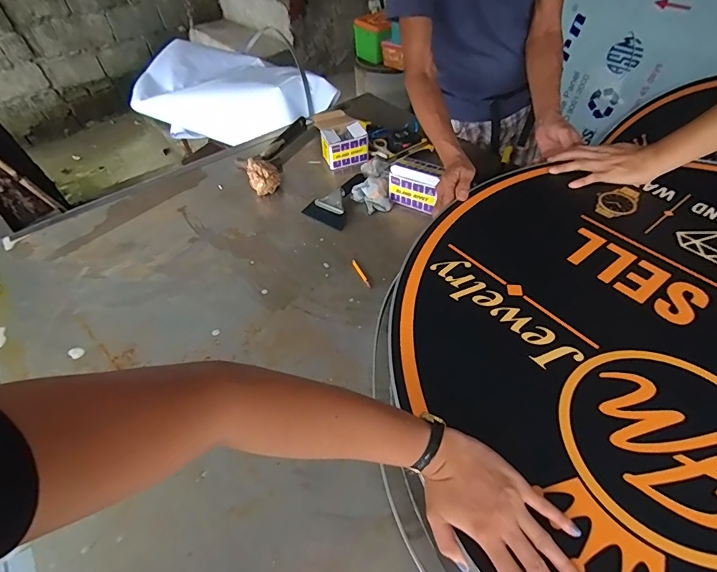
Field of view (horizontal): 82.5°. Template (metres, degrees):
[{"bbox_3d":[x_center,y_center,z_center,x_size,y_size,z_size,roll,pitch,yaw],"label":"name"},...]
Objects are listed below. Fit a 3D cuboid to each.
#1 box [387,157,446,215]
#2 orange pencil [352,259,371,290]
[{"bbox_3d":[0.142,-0.237,0.974,0.120,0.100,0.080,24,54,24],"label":"box"},{"bbox_3d":[0.006,-0.026,0.854,0.011,0.007,0.082,-21,49,-14],"label":"orange pencil"}]

